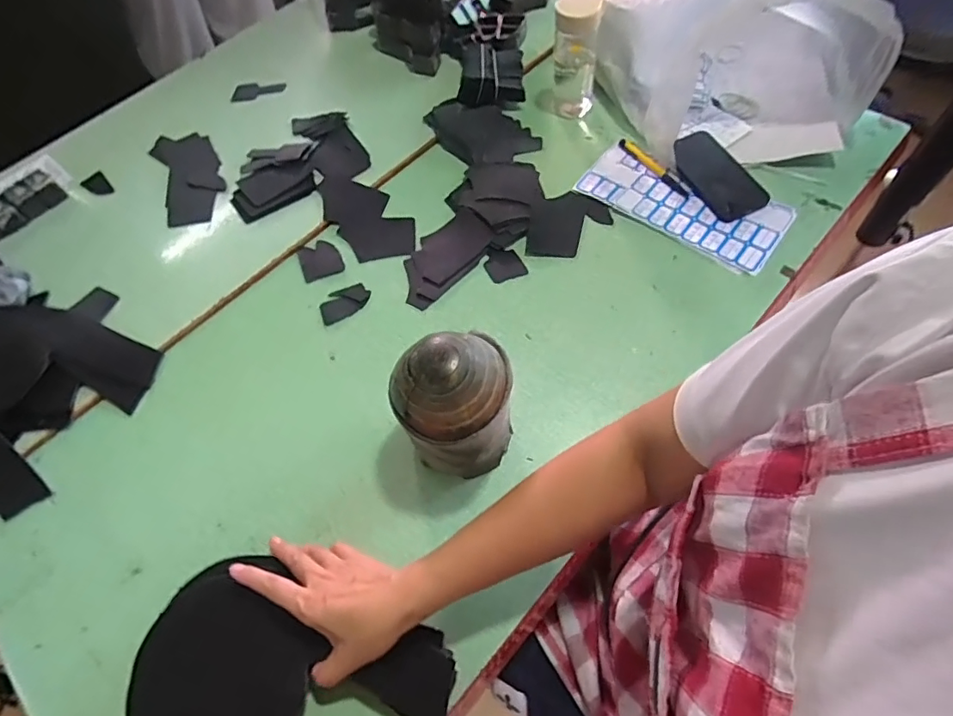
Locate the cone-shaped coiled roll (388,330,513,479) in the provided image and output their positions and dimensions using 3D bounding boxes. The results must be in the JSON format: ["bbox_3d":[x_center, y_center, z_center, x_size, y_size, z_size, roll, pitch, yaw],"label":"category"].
[{"bbox_3d":[-0.019,0.046,0.503,0.103,0.171,0.101,-2,62,3],"label":"cone-shaped coiled roll"}]

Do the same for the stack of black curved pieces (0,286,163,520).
[{"bbox_3d":[-0.545,0.029,0.636,0.248,0.035,0.264,29,67,18],"label":"stack of black curved pieces"}]

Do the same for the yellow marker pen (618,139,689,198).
[{"bbox_3d":[0.246,-0.266,0.739,0.021,0.009,0.138,-31,64,-12],"label":"yellow marker pen"}]

